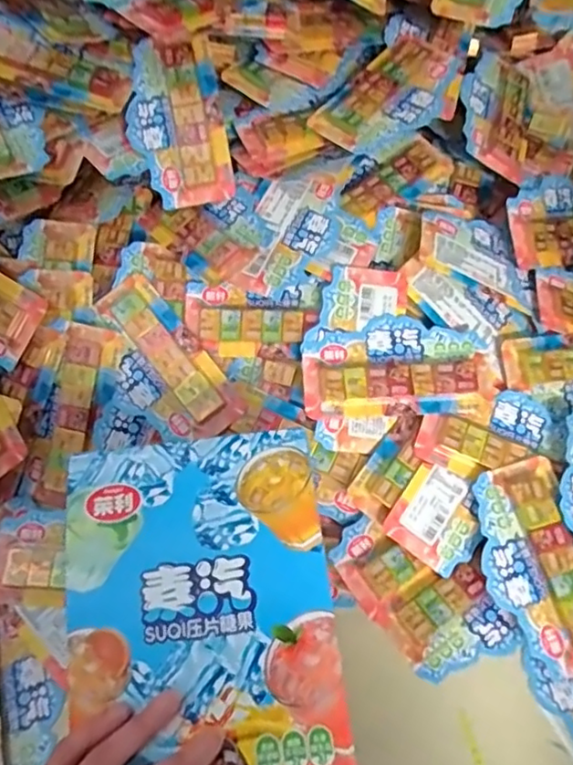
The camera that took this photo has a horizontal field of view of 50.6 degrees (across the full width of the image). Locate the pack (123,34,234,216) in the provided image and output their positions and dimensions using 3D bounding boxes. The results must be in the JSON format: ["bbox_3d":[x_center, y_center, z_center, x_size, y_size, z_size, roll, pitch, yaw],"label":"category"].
[{"bbox_3d":[-0.092,-0.215,0.504,0.074,0.012,0.137,-13,91,6],"label":"pack"}]

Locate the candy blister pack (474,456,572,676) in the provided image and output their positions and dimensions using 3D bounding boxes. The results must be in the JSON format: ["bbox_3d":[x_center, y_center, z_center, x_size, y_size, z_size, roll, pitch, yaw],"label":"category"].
[{"bbox_3d":[0.180,0.131,0.433,0.074,0.014,0.145,-15,73,-10],"label":"candy blister pack"}]

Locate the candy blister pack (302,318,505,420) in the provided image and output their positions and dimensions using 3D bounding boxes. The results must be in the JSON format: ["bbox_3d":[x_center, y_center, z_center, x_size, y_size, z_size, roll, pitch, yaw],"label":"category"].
[{"bbox_3d":[0.092,-0.013,0.478,0.156,0.025,0.068,-2,59,-2],"label":"candy blister pack"}]

